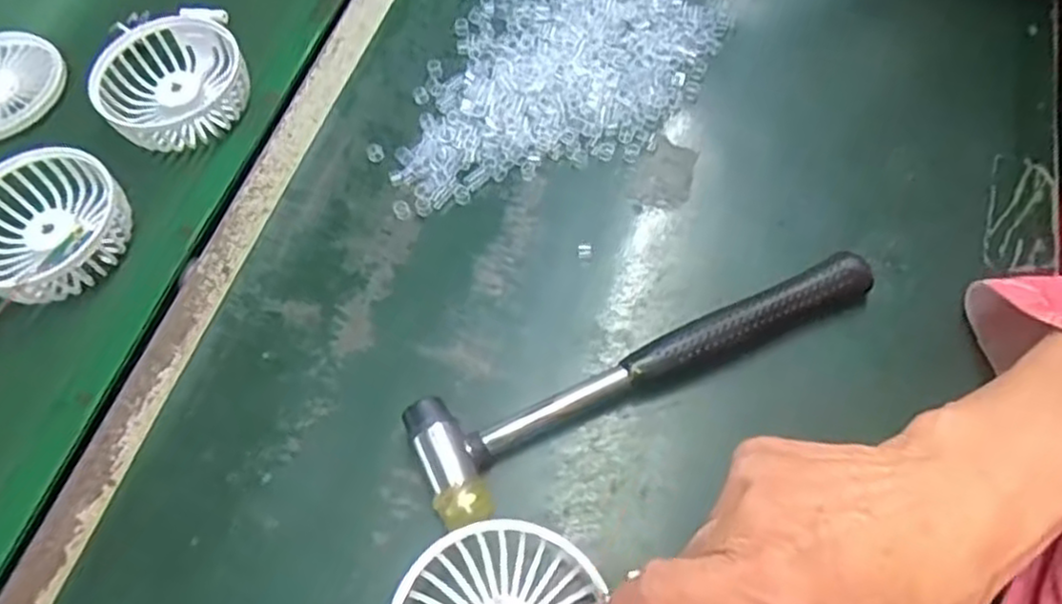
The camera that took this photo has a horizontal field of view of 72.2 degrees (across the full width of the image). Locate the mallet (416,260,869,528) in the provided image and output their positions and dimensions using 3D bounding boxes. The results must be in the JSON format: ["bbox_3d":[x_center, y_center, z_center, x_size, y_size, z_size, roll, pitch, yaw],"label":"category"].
[{"bbox_3d":[0.054,0.025,0.352,0.233,0.023,0.057,-28,65,-11],"label":"mallet"}]

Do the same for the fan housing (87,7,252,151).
[{"bbox_3d":[-0.220,-0.136,0.454,0.090,0.033,0.083,-1,63,2],"label":"fan housing"}]

